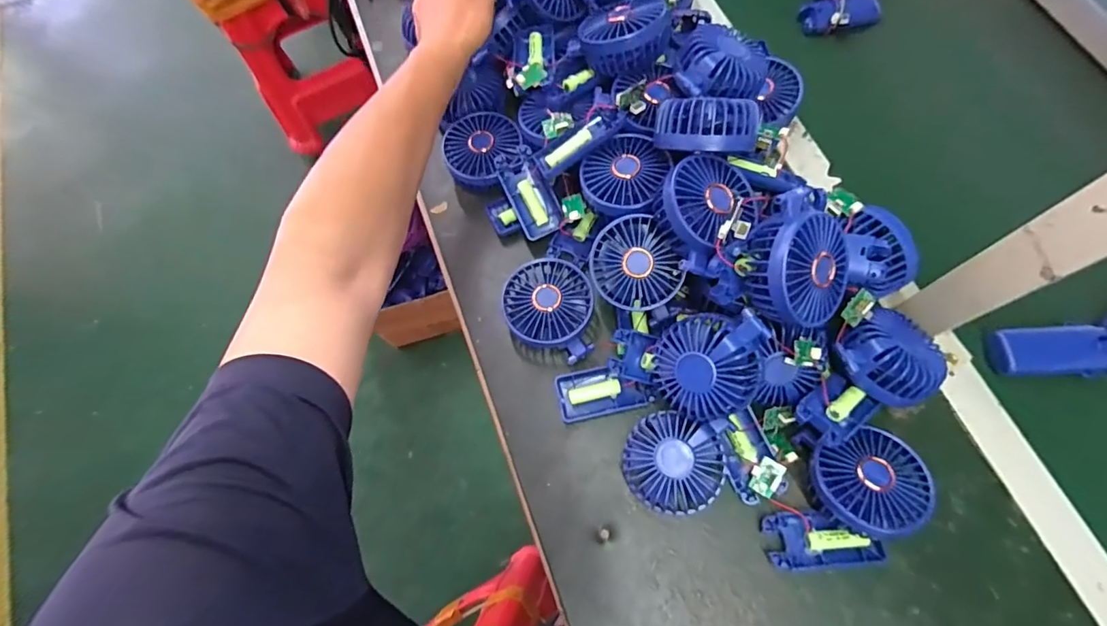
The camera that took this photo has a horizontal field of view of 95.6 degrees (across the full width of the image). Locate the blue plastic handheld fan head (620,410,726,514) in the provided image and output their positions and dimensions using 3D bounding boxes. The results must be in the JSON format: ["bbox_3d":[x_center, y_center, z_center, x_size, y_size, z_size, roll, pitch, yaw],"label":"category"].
[{"bbox_3d":[0.104,0.129,0.430,0.083,0.042,0.077,-1,70,2],"label":"blue plastic handheld fan head"}]

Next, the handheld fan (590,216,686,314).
[{"bbox_3d":[0.077,-0.046,0.469,0.083,0.037,0.083,4,103,17],"label":"handheld fan"}]

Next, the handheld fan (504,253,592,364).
[{"bbox_3d":[-0.004,-0.002,0.485,0.086,0.035,0.103,-10,70,-1],"label":"handheld fan"}]

